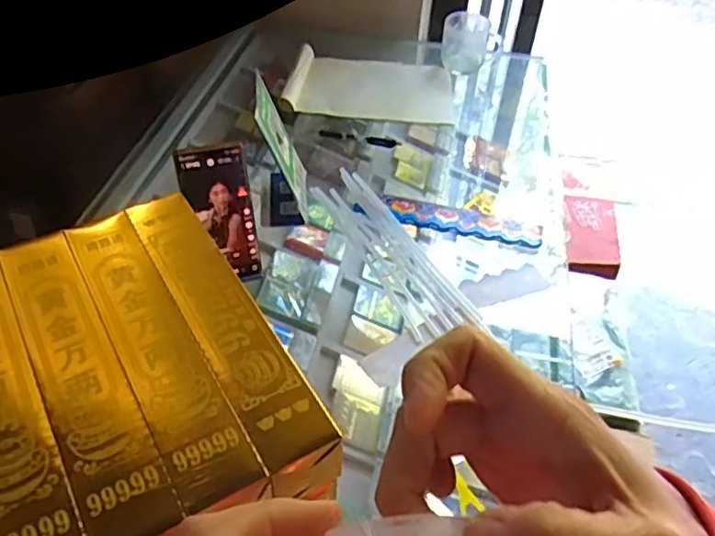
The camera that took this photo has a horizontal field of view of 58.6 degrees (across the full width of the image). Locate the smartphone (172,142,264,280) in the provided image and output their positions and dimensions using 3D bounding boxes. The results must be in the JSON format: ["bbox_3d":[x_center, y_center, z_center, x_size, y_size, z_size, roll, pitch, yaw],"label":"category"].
[{"bbox_3d":[-0.151,-0.059,0.706,0.072,0.153,0.007,-15,21,-19],"label":"smartphone"}]

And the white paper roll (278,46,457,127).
[{"bbox_3d":[0.021,-0.296,1.045,0.272,0.031,0.210,8,45,5],"label":"white paper roll"}]

